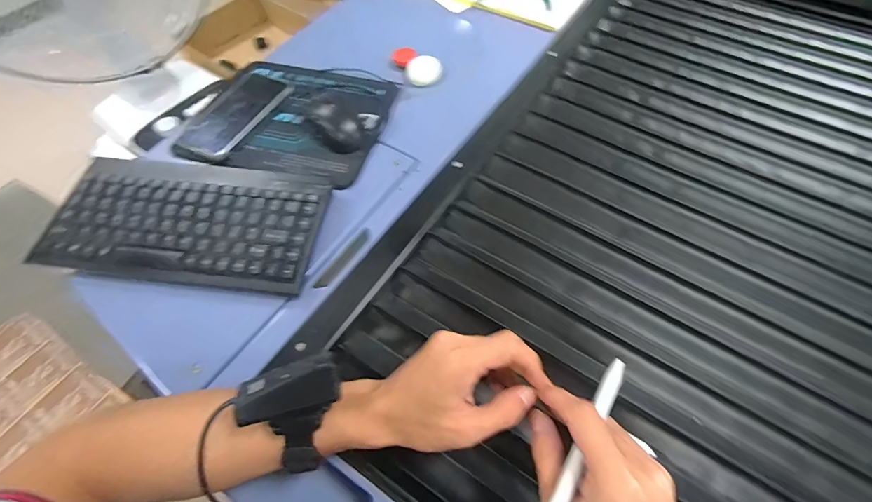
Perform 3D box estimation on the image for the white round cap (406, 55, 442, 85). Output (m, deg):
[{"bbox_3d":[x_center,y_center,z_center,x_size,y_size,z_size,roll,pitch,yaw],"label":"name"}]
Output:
[{"bbox_3d":[-0.019,-0.285,0.619,0.054,0.010,0.057,-1,61,1],"label":"white round cap"}]

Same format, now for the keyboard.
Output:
[{"bbox_3d":[-0.268,-0.029,0.432,0.280,0.033,0.137,5,62,5],"label":"keyboard"}]

